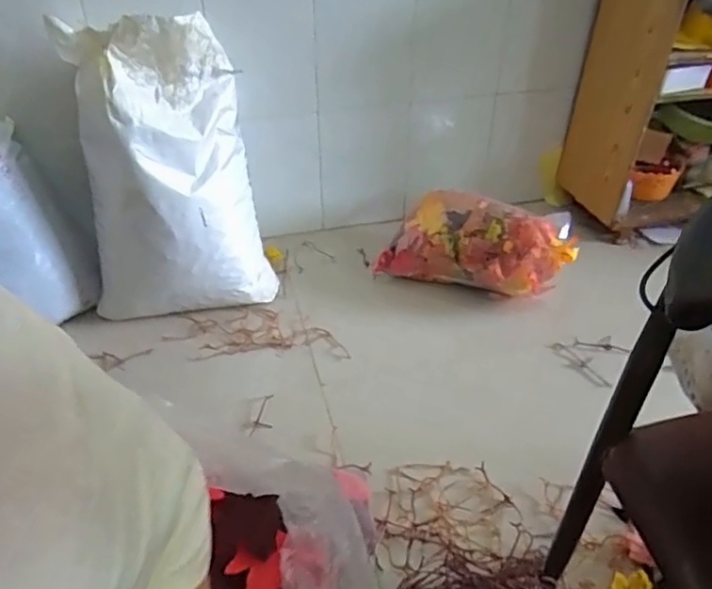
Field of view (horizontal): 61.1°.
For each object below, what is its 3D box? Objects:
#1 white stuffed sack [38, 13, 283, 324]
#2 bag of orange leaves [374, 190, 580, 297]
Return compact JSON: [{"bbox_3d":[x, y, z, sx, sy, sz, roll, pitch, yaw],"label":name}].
[{"bbox_3d":[-0.415,-0.251,1.344,0.396,0.622,0.225,-7,39,-8],"label":"white stuffed sack"},{"bbox_3d":[0.296,-0.119,1.518,0.467,0.233,0.165,13,41,16],"label":"bag of orange leaves"}]

